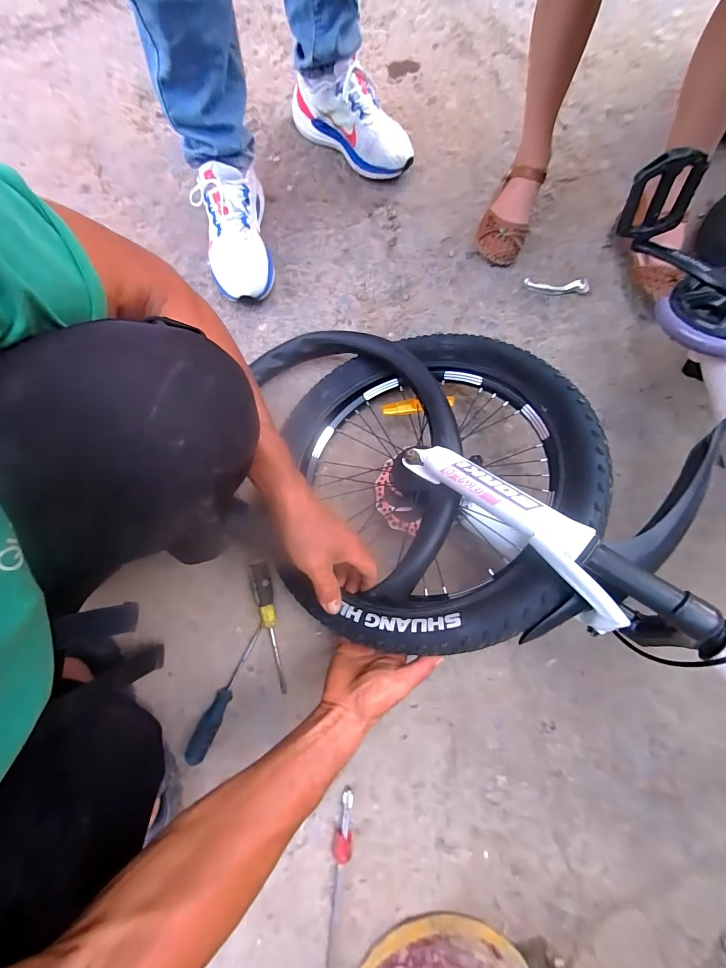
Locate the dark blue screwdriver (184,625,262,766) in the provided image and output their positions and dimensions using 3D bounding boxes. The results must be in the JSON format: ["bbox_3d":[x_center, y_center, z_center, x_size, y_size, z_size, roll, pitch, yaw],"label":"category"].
[{"bbox_3d":[-0.195,0.298,0.522,0.028,0.034,0.182,24,80,5],"label":"dark blue screwdriver"}]

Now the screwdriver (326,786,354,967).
[{"bbox_3d":[-0.034,0.553,0.472,0.023,0.021,0.270,6,79,2],"label":"screwdriver"}]

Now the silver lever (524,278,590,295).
[{"bbox_3d":[0.348,-0.354,0.654,0.112,0.010,0.025,6,79,2],"label":"silver lever"}]

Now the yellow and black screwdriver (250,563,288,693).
[{"bbox_3d":[-0.138,0.210,0.534,0.032,0.023,0.184,-12,79,-1],"label":"yellow and black screwdriver"}]

